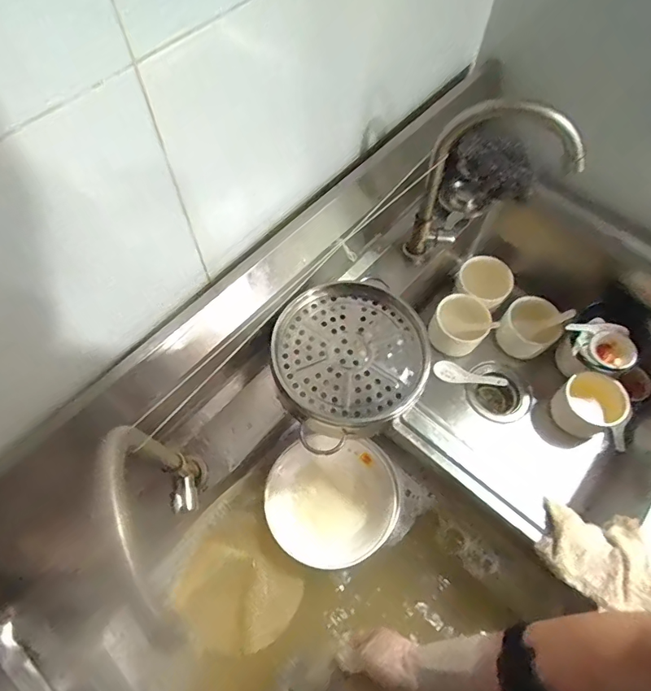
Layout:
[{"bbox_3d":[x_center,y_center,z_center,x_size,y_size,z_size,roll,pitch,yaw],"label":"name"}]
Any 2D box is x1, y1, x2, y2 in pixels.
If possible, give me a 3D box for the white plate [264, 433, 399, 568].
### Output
[{"bbox_3d":[0.008,0.201,0.613,0.165,0.034,0.160,0,63,0],"label":"white plate"}]

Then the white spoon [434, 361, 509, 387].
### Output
[{"bbox_3d":[0.248,0.054,0.798,0.121,0.017,0.032,12,63,22],"label":"white spoon"}]

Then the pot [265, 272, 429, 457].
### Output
[{"bbox_3d":[0.028,0.016,0.580,0.189,0.057,0.186,0,63,0],"label":"pot"}]

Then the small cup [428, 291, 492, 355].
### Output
[{"bbox_3d":[0.234,-0.035,0.807,0.092,0.076,0.086,0,63,0],"label":"small cup"}]

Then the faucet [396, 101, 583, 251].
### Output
[{"bbox_3d":[0.199,-0.189,0.556,0.155,0.263,0.060,-4,63,-2],"label":"faucet"}]

